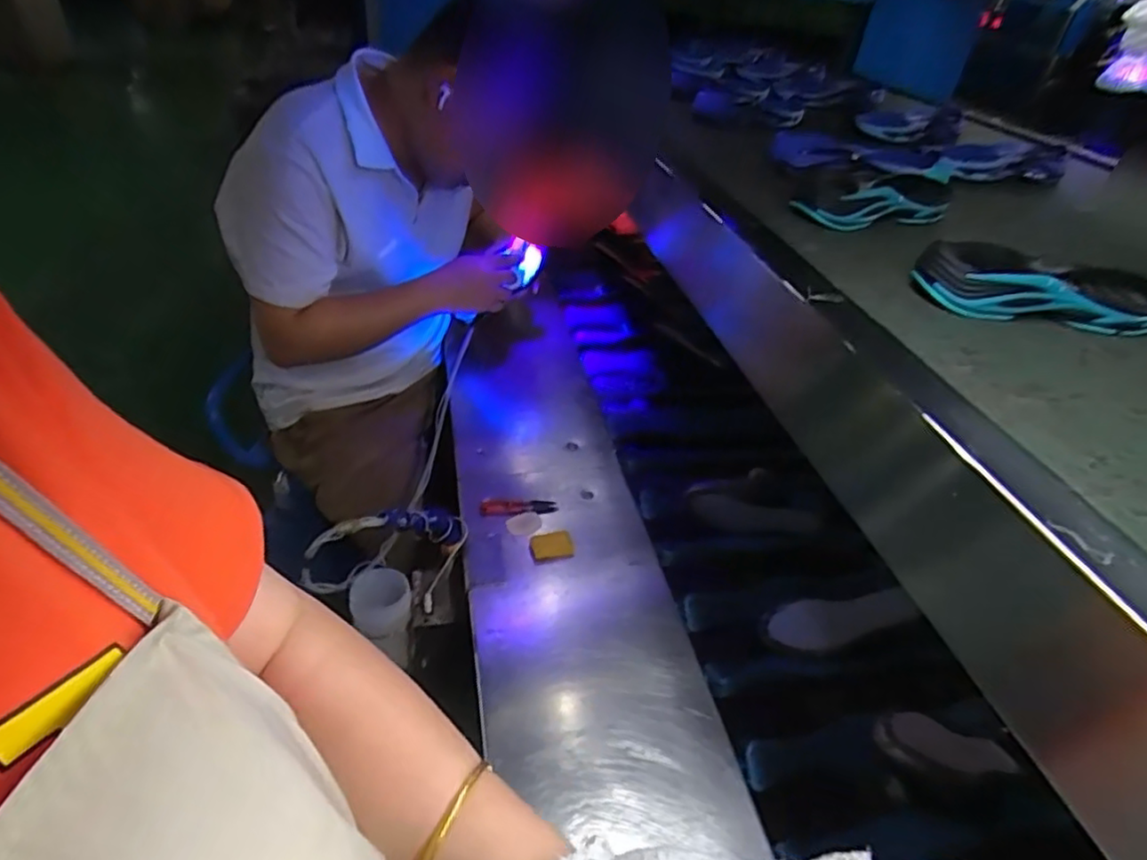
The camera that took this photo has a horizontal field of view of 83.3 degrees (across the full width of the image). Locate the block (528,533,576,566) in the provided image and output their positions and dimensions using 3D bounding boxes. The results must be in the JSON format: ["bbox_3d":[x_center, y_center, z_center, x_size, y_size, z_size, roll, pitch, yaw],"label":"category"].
[{"bbox_3d":[-0.028,0.149,0.816,0.051,0.018,0.038,-5,39,-17],"label":"block"}]

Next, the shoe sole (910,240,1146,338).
[{"bbox_3d":[0.382,-0.113,0.511,0.217,0.037,0.080,5,37,-3],"label":"shoe sole"}]

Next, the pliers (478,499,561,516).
[{"bbox_3d":[-0.074,0.103,0.869,0.103,0.017,0.028,-1,38,-11],"label":"pliers"}]

